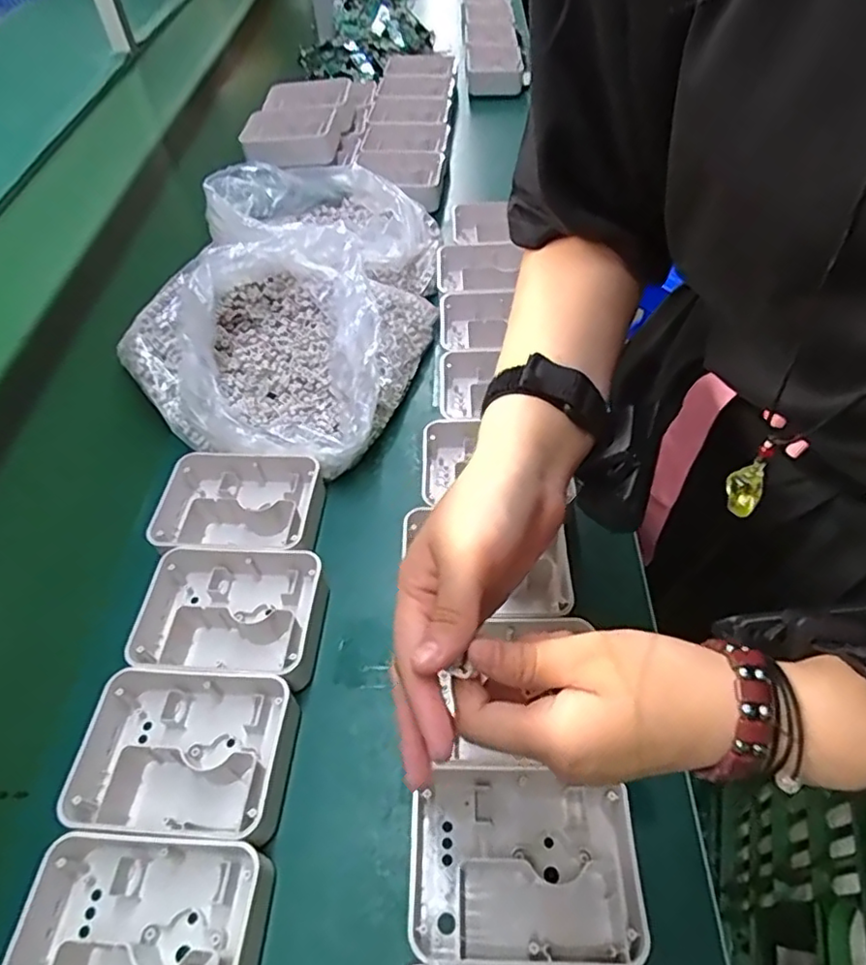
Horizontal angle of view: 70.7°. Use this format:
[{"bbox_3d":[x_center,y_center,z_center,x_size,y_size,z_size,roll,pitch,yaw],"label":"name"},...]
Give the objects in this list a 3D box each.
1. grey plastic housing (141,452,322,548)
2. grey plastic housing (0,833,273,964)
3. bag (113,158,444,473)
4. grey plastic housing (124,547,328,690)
[{"bbox_3d":[-0.167,0.021,0.528,0.139,0.040,0.094,3,53,7],"label":"grey plastic housing"},{"bbox_3d":[-0.168,0.261,0.345,0.134,0.040,0.100,0,52,5],"label":"grey plastic housing"},{"bbox_3d":[-0.149,-0.227,0.682,0.295,0.112,0.476,8,53,11],"label":"bag"},{"bbox_3d":[-0.157,0.103,0.466,0.140,0.041,0.101,2,53,6],"label":"grey plastic housing"}]

